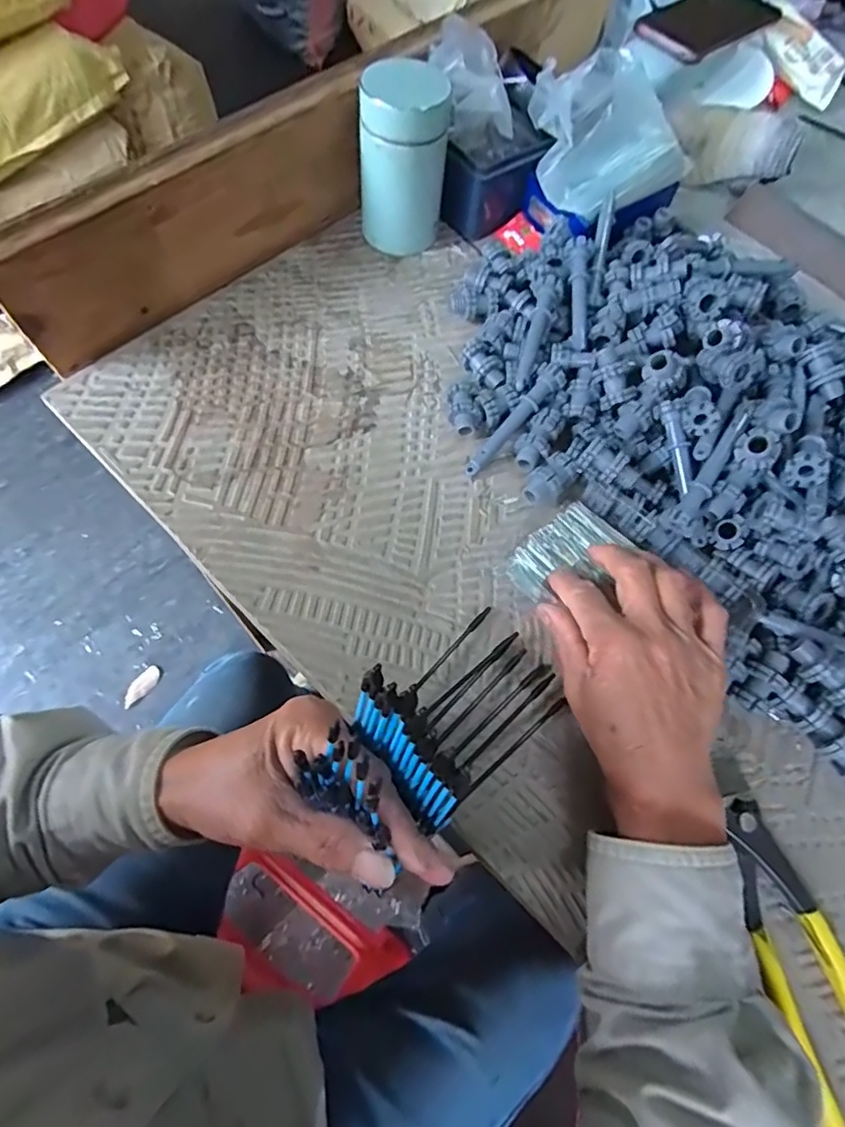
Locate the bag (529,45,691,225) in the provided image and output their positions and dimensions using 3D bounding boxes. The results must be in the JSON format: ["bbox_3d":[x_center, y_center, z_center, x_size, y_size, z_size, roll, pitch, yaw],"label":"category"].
[{"bbox_3d":[0.145,-0.339,0.453,0.121,0.057,0.095,-33,72,-16],"label":"bag"}]

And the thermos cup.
[{"bbox_3d":[-0.015,-0.320,0.454,0.065,0.112,0.077,2,66,-2],"label":"thermos cup"}]

